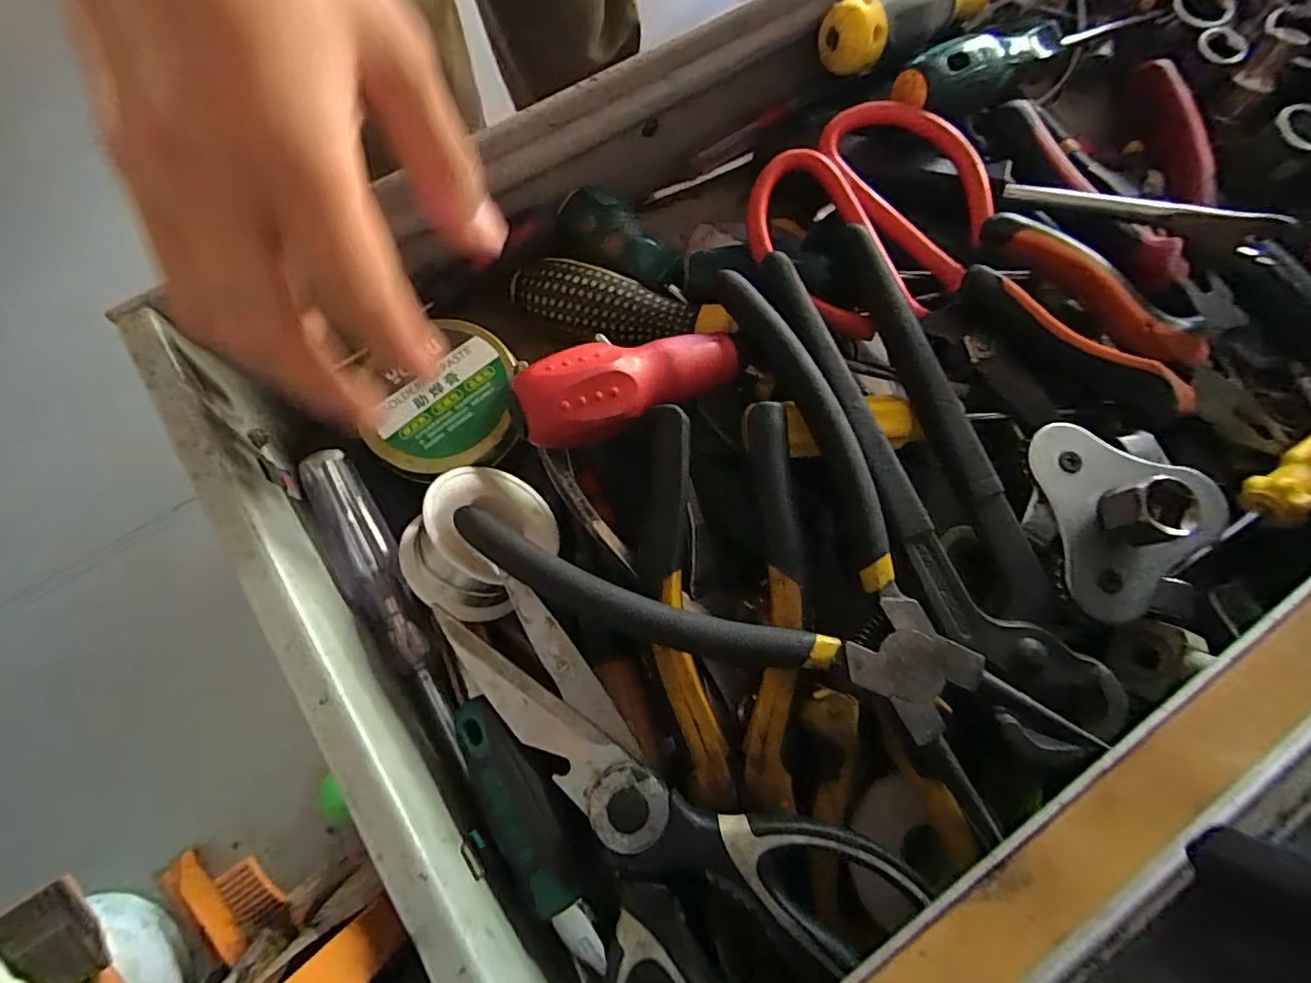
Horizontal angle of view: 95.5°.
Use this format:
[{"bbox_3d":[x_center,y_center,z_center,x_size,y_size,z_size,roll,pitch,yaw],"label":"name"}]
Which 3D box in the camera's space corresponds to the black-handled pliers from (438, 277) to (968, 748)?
[{"bbox_3d":[0.039,0.013,0.206,0.153,0.016,0.139,41,78,9],"label":"black-handled pliers"}]

